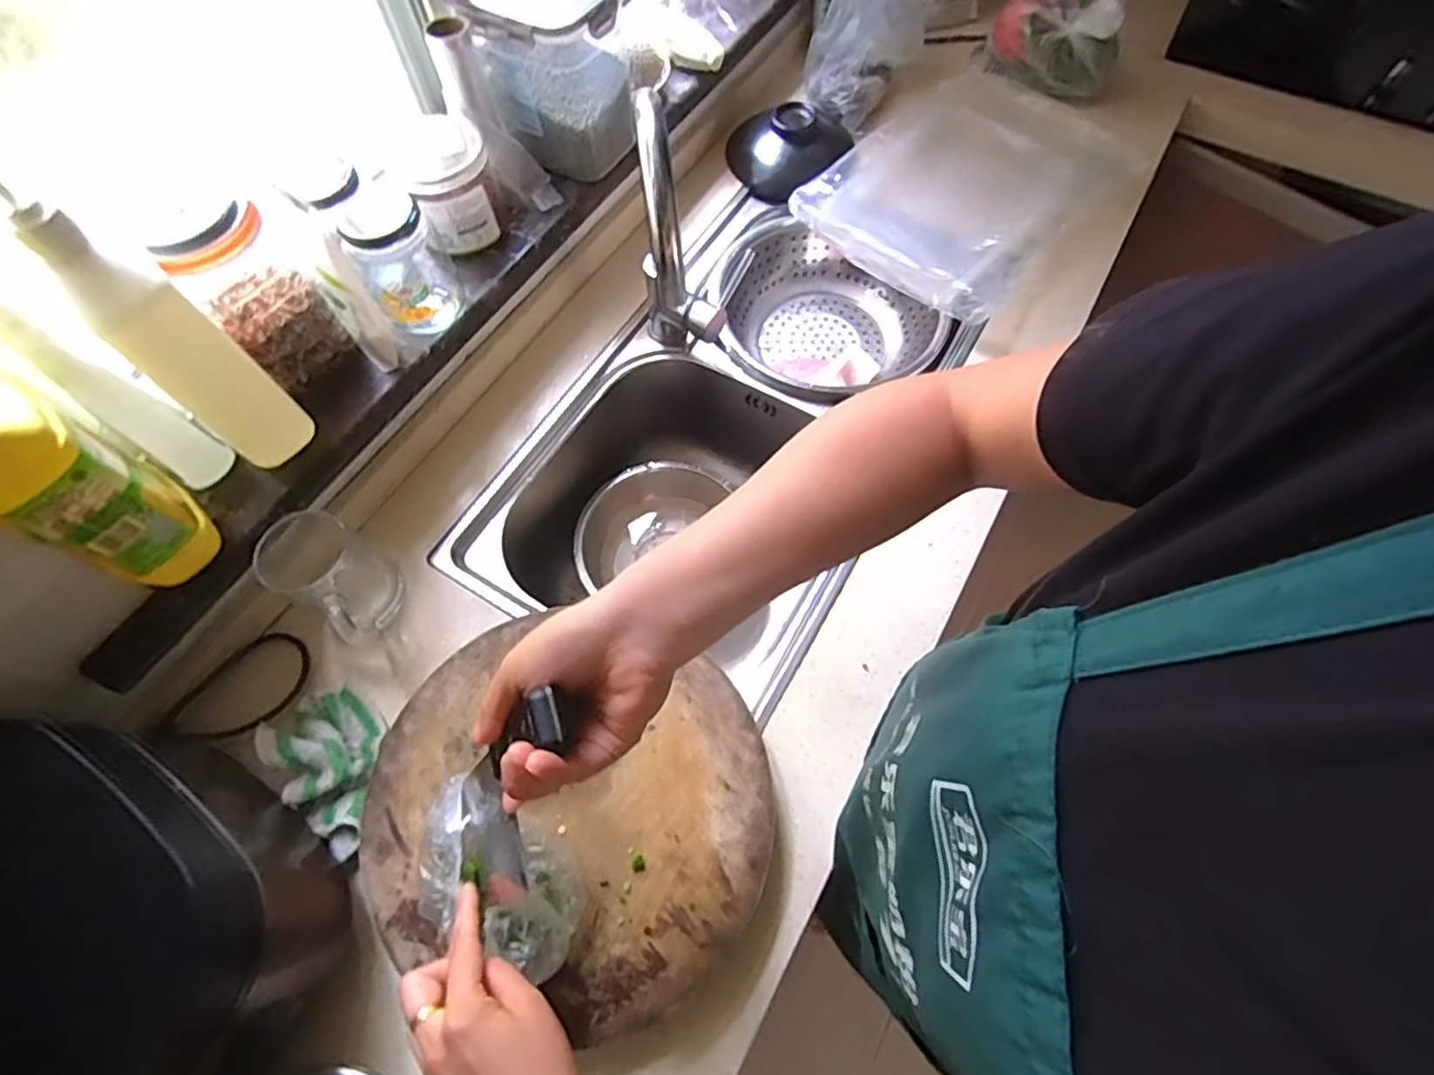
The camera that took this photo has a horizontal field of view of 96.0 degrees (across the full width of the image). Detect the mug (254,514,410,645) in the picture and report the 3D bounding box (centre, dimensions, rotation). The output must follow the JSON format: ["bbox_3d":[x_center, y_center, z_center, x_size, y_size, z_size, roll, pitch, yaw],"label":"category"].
[{"bbox_3d":[-0.350,0.043,0.616,0.102,0.123,0.083,29,69,13],"label":"mug"}]

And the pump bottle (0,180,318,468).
[{"bbox_3d":[-0.415,-0.142,0.515,0.052,0.263,0.067,38,71,16],"label":"pump bottle"}]

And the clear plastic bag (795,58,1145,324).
[{"bbox_3d":[0.353,-0.504,0.906,0.319,0.044,0.439,40,72,17],"label":"clear plastic bag"}]

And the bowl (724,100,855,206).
[{"bbox_3d":[0.109,-0.587,0.956,0.181,0.065,0.162,-40,71,-16],"label":"bowl"}]

